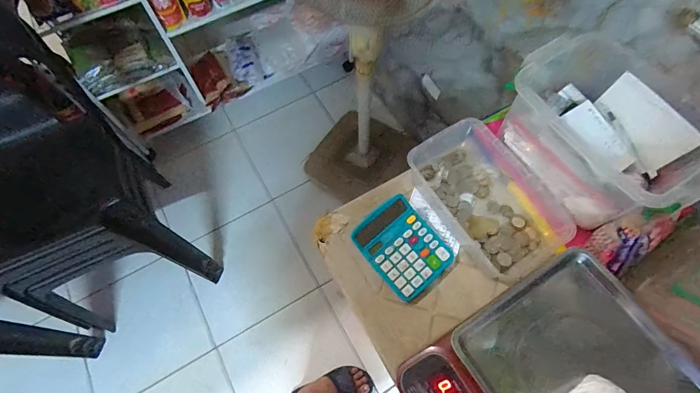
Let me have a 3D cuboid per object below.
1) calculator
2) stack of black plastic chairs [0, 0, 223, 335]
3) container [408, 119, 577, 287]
[{"bbox_3d":[0.089,0.084,0.611,0.122,0.039,0.147,-38,70,-14],"label":"calculator"},{"bbox_3d":[-0.854,-0.048,1.000,0.454,0.801,0.705,-35,69,-13],"label":"stack of black plastic chairs"},{"bbox_3d":[0.240,0.001,0.627,0.160,0.088,0.263,-33,69,-12],"label":"container"}]

